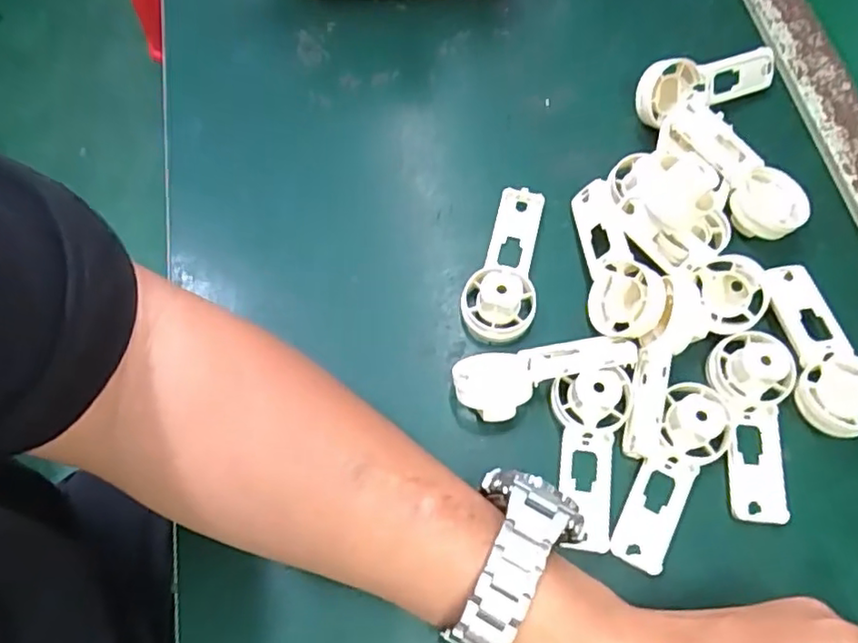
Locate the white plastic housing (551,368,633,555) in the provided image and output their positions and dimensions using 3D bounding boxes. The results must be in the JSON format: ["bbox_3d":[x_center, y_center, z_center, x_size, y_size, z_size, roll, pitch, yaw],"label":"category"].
[{"bbox_3d":[0.080,0.067,0.307,0.038,0.018,0.086,3,80,3],"label":"white plastic housing"}]

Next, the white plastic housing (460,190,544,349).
[{"bbox_3d":[0.041,-0.036,0.344,0.038,0.029,0.093,7,68,4],"label":"white plastic housing"}]

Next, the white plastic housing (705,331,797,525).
[{"bbox_3d":[0.159,0.050,0.308,0.038,0.025,0.090,7,68,4],"label":"white plastic housing"}]

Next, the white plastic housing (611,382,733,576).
[{"bbox_3d":[0.118,0.074,0.302,0.031,0.018,0.091,25,84,11],"label":"white plastic housing"}]

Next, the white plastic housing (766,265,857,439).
[{"bbox_3d":[0.201,0.014,0.323,0.041,0.024,0.091,-6,68,-1],"label":"white plastic housing"}]

